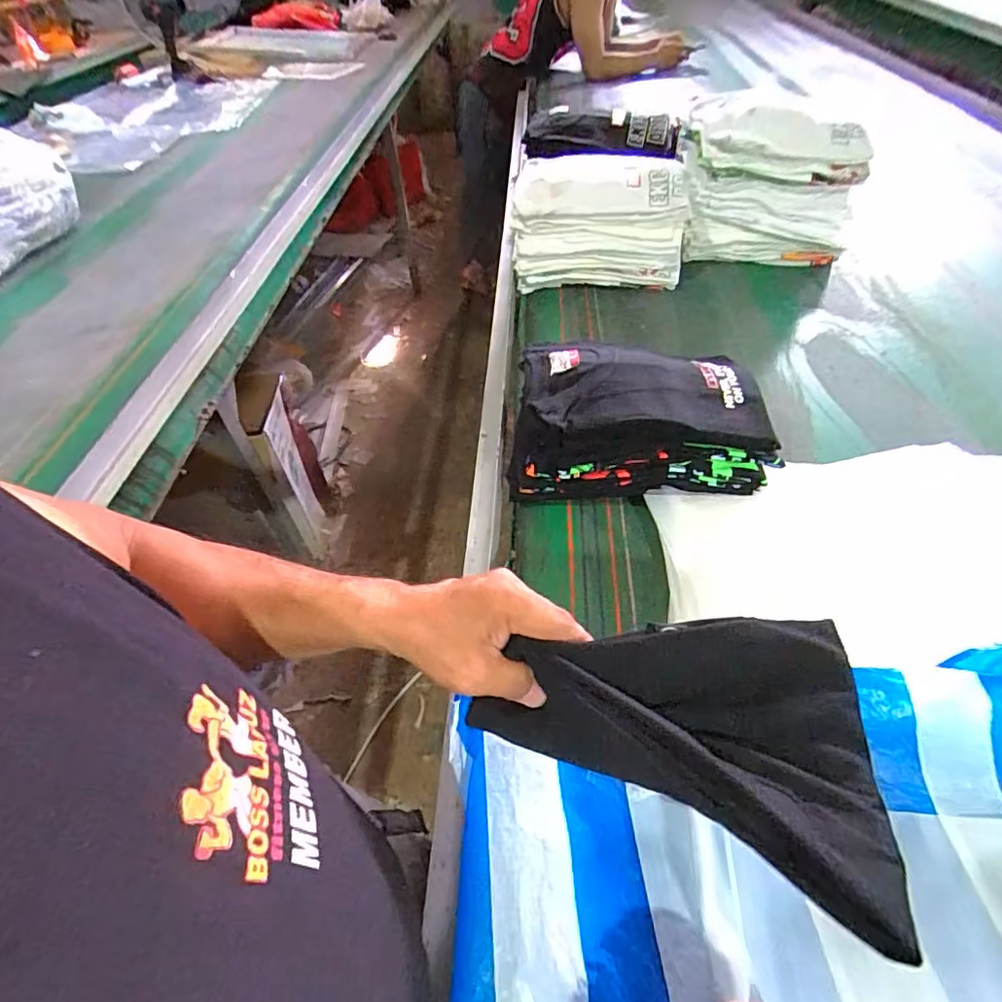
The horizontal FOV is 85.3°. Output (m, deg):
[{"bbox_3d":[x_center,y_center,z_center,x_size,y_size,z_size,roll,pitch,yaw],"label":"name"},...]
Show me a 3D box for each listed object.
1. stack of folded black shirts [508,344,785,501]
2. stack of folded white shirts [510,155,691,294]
[{"bbox_3d":[0.174,-0.113,0.683,0.305,0.114,0.229,5,49,9],"label":"stack of folded black shirts"},{"bbox_3d":[0.180,-0.517,1.015,0.303,0.173,0.193,3,49,7],"label":"stack of folded white shirts"}]

